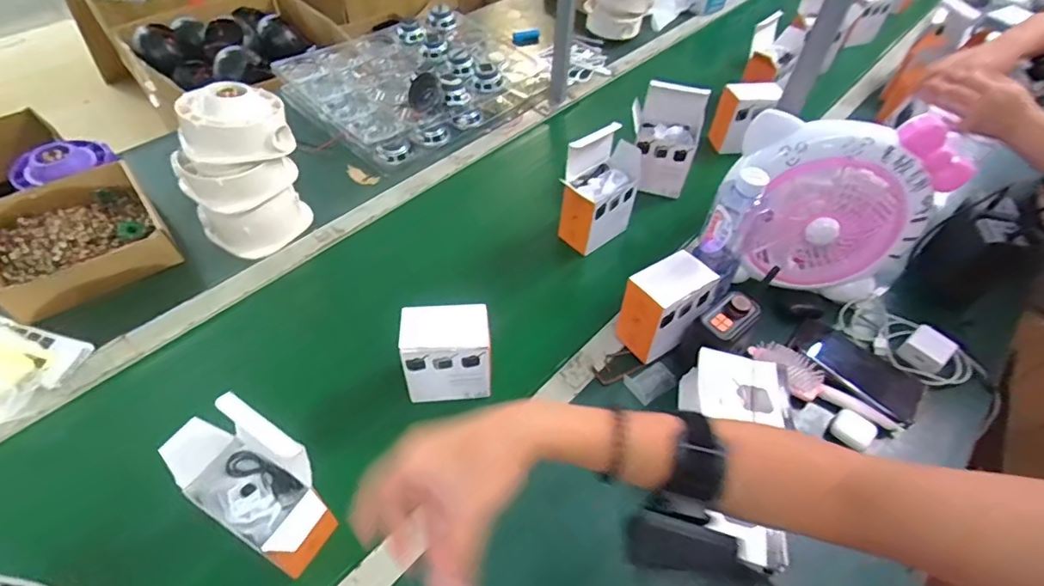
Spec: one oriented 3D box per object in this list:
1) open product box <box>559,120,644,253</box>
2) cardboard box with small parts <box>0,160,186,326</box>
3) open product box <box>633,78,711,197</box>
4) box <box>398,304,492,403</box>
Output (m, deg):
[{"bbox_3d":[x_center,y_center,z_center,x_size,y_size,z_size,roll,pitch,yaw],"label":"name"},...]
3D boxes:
[{"bbox_3d":[0.119,-0.152,0.806,0.075,0.201,0.113,39,59,24],"label":"open product box"},{"bbox_3d":[-0.638,-0.078,0.750,0.210,0.065,0.213,-33,61,-26],"label":"cardboard box with small parts"},{"bbox_3d":[0.240,-0.261,0.894,0.109,0.172,0.075,14,52,7],"label":"open product box"},{"bbox_3d":[-0.088,0.070,0.628,0.105,0.114,0.067,-4,52,-7],"label":"box"}]

